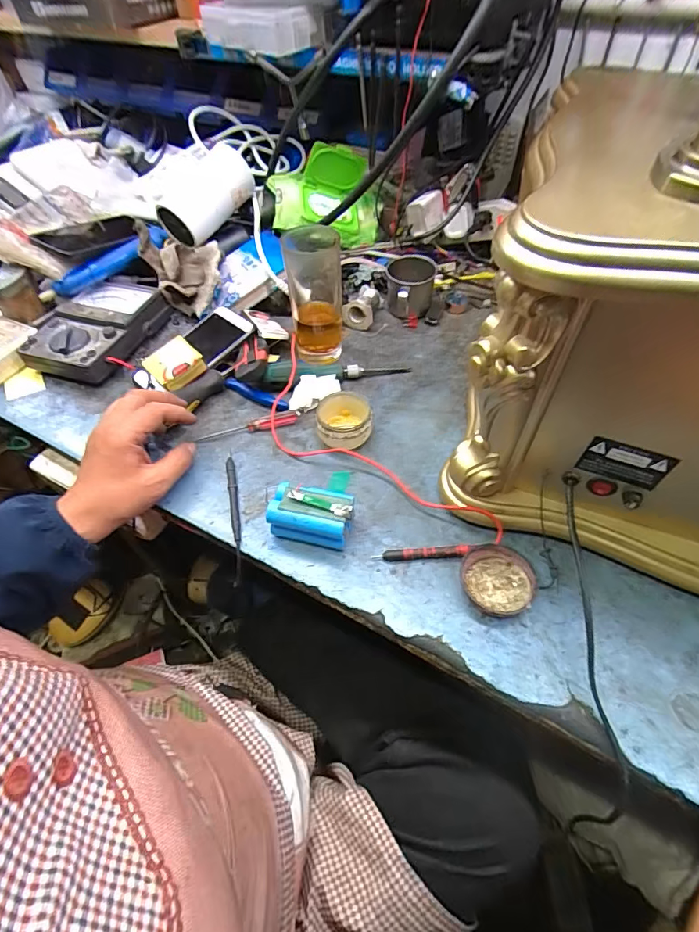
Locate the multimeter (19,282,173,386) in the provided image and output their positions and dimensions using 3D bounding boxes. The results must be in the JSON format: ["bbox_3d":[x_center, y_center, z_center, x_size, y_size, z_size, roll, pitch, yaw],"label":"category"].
[{"bbox_3d":[-0.337,-0.183,0.600,0.131,0.048,0.172,9,52,8],"label":"multimeter"}]

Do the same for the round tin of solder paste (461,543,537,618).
[{"bbox_3d":[0.130,0.099,0.389,0.058,0.015,0.060,0,51,1],"label":"round tin of solder paste"}]

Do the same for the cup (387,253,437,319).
[{"bbox_3d":[0.086,-0.252,0.635,0.066,0.073,0.076,2,51,3],"label":"cup"}]

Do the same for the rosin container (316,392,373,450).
[{"bbox_3d":[-0.005,-0.046,0.495,0.060,0.038,0.065,0,51,1],"label":"rosin container"}]

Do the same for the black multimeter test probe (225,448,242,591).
[{"bbox_3d":[-0.116,0.043,0.444,0.010,0.006,0.152,-10,52,-7],"label":"black multimeter test probe"}]

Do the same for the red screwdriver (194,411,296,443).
[{"bbox_3d":[-0.116,-0.045,0.510,0.114,0.011,0.015,-14,52,-10],"label":"red screwdriver"}]

